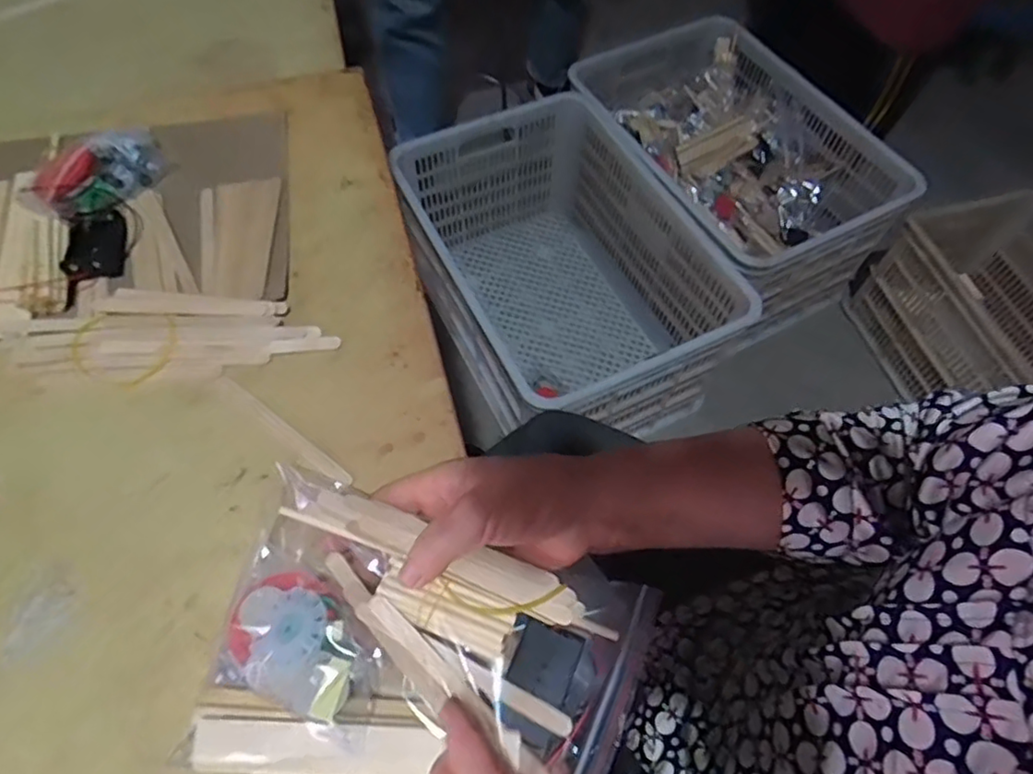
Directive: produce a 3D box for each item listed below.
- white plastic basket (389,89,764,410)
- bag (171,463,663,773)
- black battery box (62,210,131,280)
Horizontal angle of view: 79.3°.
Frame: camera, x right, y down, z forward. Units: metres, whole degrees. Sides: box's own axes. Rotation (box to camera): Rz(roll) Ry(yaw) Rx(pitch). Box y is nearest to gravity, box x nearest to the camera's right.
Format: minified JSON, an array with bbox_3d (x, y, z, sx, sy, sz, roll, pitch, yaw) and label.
[{"bbox_3d":[0.074,-0.209,1.200,0.425,0.325,0.614,-25,65,-15],"label":"white plastic basket"},{"bbox_3d":[-0.047,0.137,0.322,0.216,0.035,0.137,13,62,6],"label":"bag"},{"bbox_3d":[-0.310,-0.106,0.461,0.034,0.015,0.063,-10,62,-5],"label":"black battery box"}]

